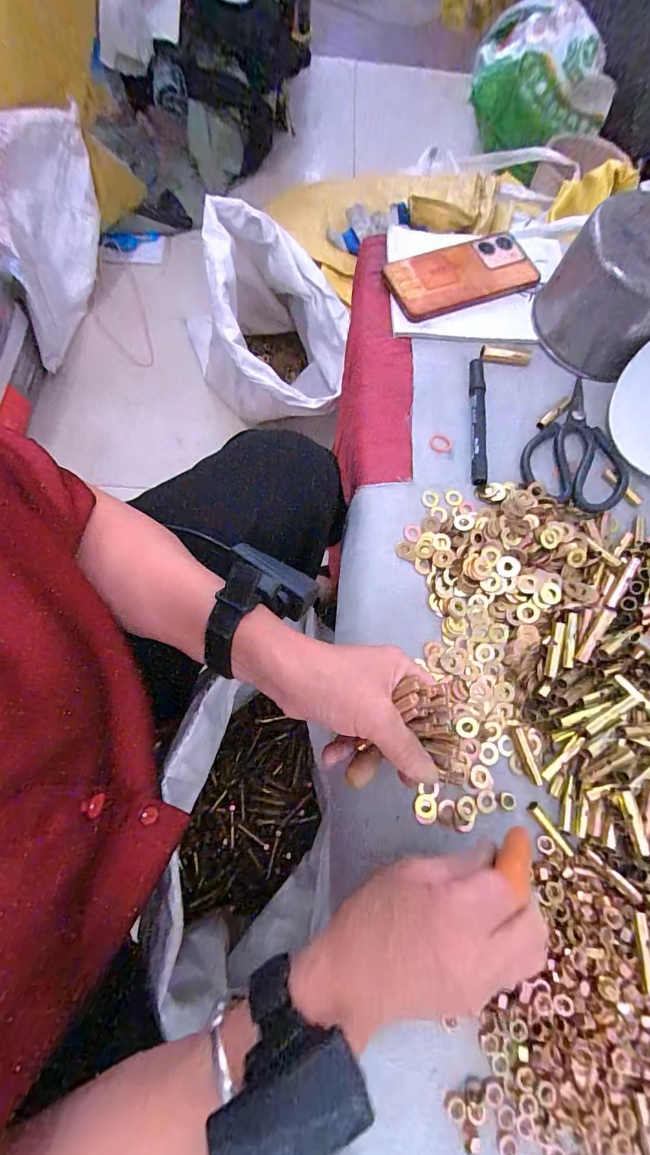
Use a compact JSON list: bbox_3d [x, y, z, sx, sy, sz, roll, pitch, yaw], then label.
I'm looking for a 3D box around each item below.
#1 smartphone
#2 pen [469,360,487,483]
[{"bbox_3d":[0.148,-0.330,0.481,0.165,0.012,0.077,-23,89,-10],"label":"smartphone"},{"bbox_3d":[0.148,-0.151,0.426,0.016,0.013,0.131,3,72,1],"label":"pen"}]

